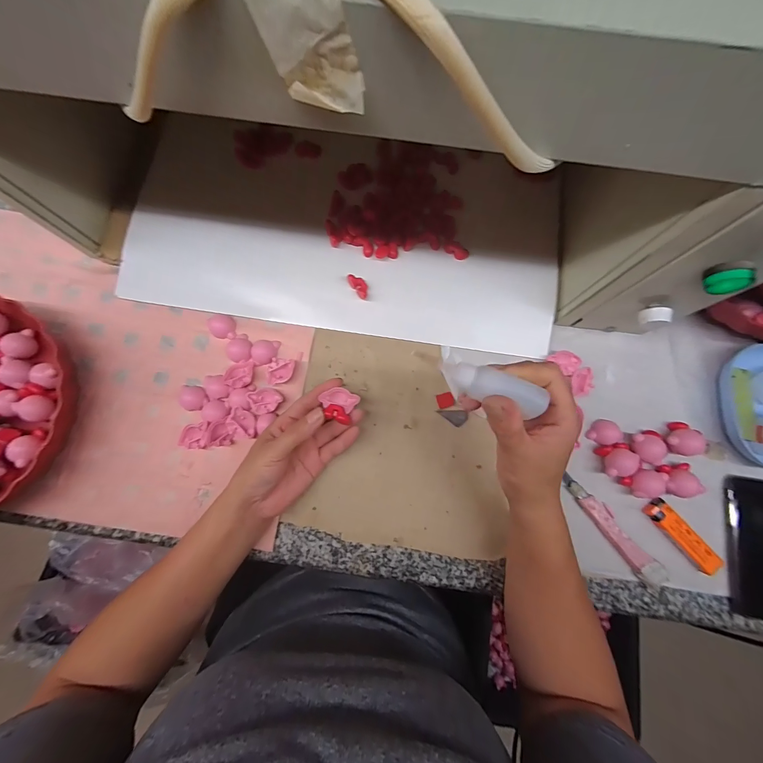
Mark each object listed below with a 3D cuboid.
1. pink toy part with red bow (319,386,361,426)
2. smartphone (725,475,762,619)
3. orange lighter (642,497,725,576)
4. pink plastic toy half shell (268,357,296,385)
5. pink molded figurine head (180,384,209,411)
[{"bbox_3d":[-0.043,0.022,0.326,0.033,0.013,0.033,24,77,5],"label":"pink toy part with red bow"},{"bbox_3d":[0.401,0.173,0.345,0.070,0.009,0.137,9,79,2],"label":"smartphone"},{"bbox_3d":[0.315,0.162,0.345,0.025,0.008,0.083,-40,82,-7],"label":"orange lighter"},{"bbox_3d":[-0.114,-0.010,0.375,0.028,0.013,0.030,8,79,1],"label":"pink plastic toy half shell"},{"bbox_3d":[-0.210,0.019,0.374,0.028,0.017,0.028,0,79,0],"label":"pink molded figurine head"}]

